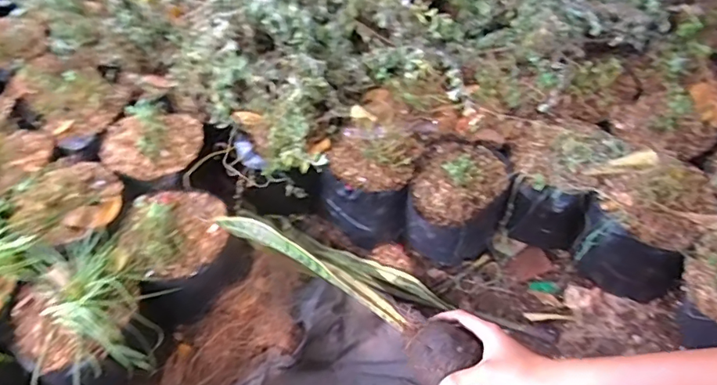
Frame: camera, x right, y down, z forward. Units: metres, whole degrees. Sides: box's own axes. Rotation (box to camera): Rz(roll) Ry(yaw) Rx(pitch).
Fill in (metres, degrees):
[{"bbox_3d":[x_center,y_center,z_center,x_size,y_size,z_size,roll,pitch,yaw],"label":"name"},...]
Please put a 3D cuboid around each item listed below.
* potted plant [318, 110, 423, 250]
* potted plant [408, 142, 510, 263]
[{"bbox_3d":[0.024,-0.033,0.823,0.137,0.193,0.159,14,55,9],"label":"potted plant"},{"bbox_3d":[0.154,0.019,0.802,0.142,0.182,0.150,1,54,-1],"label":"potted plant"}]

